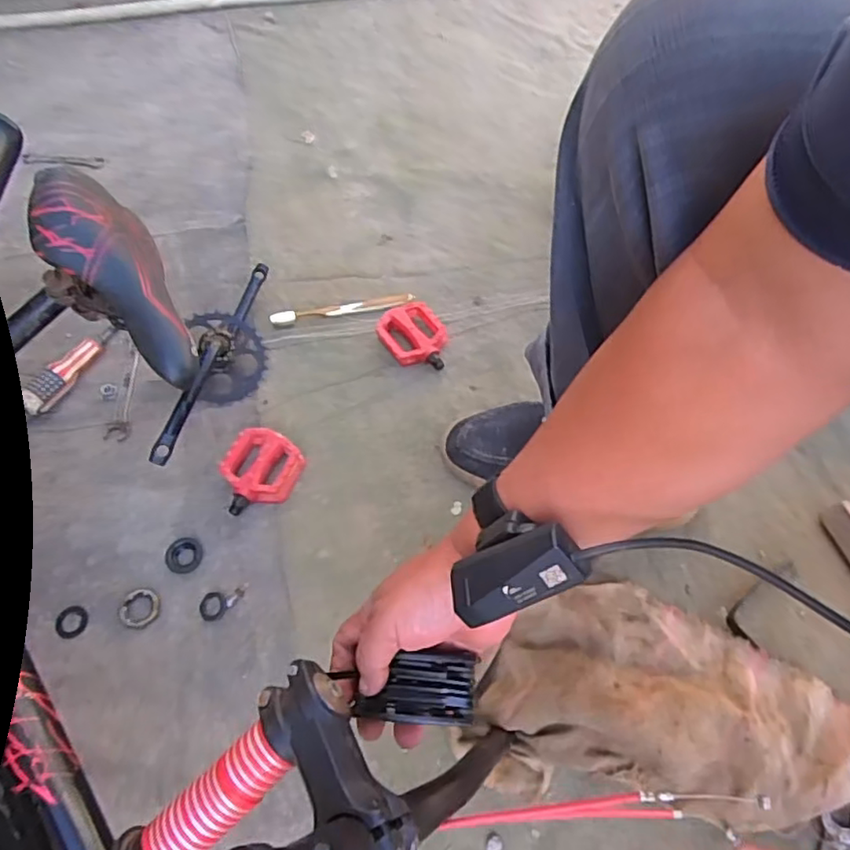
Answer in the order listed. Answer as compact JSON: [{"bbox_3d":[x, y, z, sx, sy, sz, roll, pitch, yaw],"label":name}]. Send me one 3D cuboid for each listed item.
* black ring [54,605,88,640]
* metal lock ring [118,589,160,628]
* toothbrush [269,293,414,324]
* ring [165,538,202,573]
[{"bbox_3d":[-0.344,0.190,0.603,0.032,0.004,0.030,0,61,0],"label":"black ring"},{"bbox_3d":[-0.278,0.178,0.605,0.039,0.004,0.036,0,61,0],"label":"metal lock ring"},{"bbox_3d":[-0.104,-0.150,0.790,0.181,0.015,0.017,-13,62,-7],"label":"toothbrush"},{"bbox_3d":[-0.245,0.132,0.633,0.036,0.010,0.037,0,61,0],"label":"ring"}]

